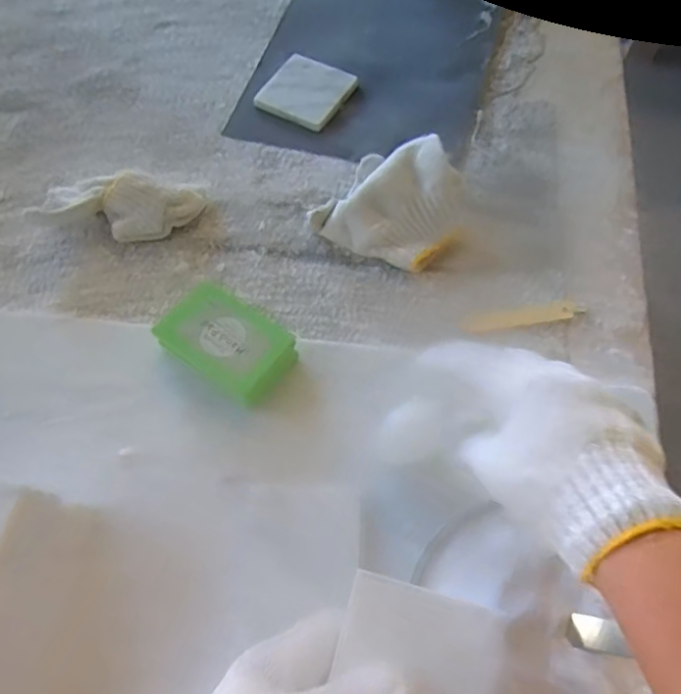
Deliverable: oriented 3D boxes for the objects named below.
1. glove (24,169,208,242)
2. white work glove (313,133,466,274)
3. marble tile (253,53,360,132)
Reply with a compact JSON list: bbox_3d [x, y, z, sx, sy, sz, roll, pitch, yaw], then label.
[{"bbox_3d":[-0.196,-0.121,0.538,0.145,0.043,0.056,0,64,2],"label":"glove"},{"bbox_3d":[0.044,-0.125,0.522,0.123,0.061,0.100,15,65,10],"label":"white work glove"},{"bbox_3d":[-0.034,-0.256,0.616,0.081,0.011,0.076,29,68,16],"label":"marble tile"}]

